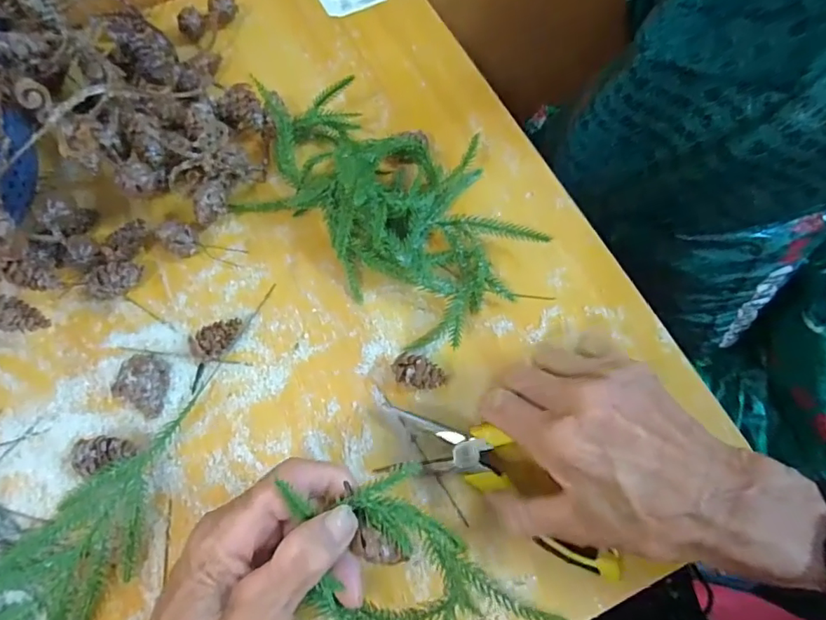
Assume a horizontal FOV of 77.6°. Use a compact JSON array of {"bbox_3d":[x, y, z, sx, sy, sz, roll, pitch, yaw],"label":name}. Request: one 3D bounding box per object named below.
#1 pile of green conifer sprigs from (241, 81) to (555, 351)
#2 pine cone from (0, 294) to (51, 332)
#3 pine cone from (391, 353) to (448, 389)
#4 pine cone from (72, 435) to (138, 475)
[{"bbox_3d":[-0.022,-0.089,0.369,0.230,0.054,0.143,36,73,16],"label":"pile of green conifer sprigs"},{"bbox_3d":[-0.238,0.002,0.305,0.020,0.036,0.019,5,81,47],"label":"pine cone"},{"bbox_3d":[0.004,0.042,0.326,0.034,0.021,0.018,15,68,9],"label":"pine cone"},{"bbox_3d":[-0.184,0.087,0.310,0.031,0.021,0.020,-13,67,-3],"label":"pine cone"}]

